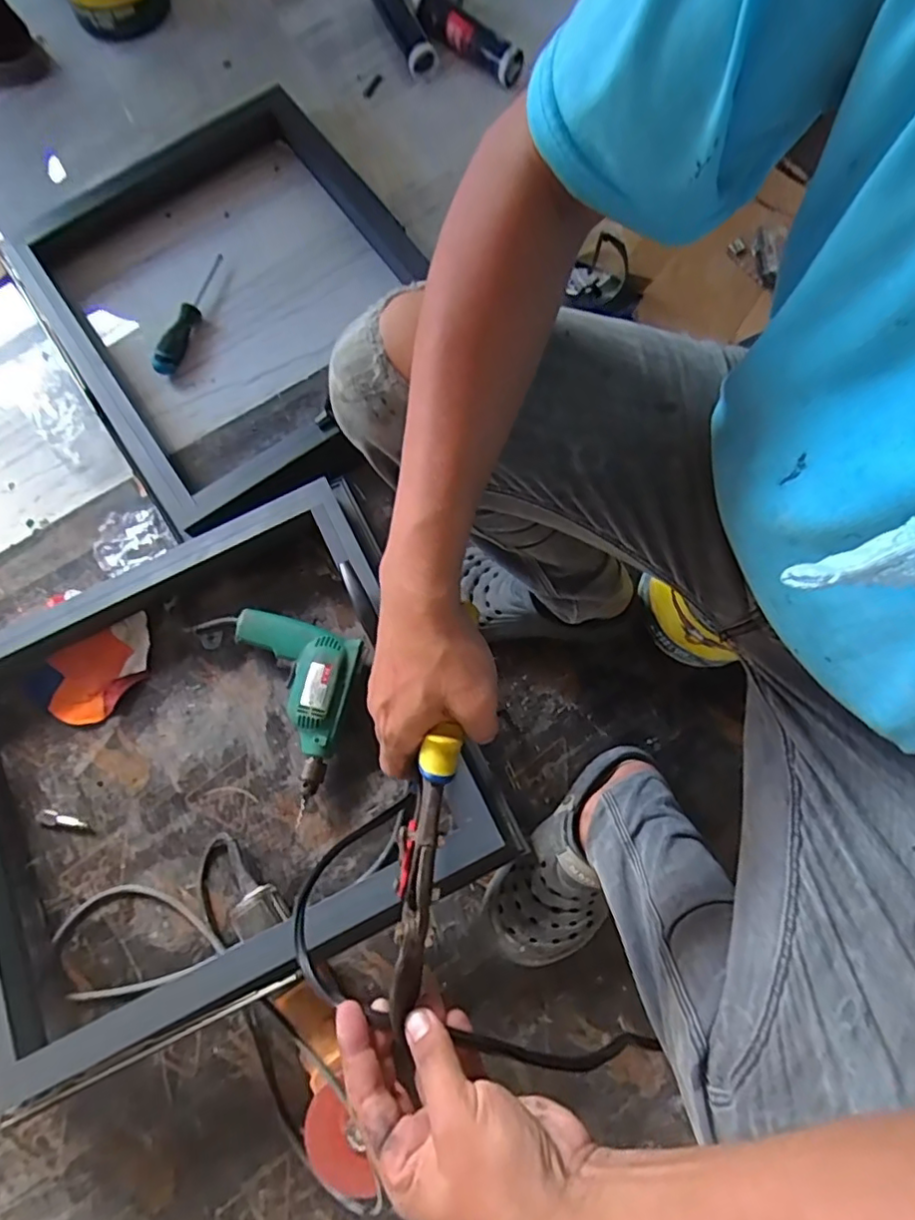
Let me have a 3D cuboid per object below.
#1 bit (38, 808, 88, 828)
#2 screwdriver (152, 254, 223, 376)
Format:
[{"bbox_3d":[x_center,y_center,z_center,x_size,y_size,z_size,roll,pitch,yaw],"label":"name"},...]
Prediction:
[{"bbox_3d":[-0.474,0.251,0.723,0.060,0.004,0.019,6,77,2],"label":"bit"},{"bbox_3d":[-0.386,-0.435,0.880,0.033,0.033,0.208,22,78,6],"label":"screwdriver"}]

